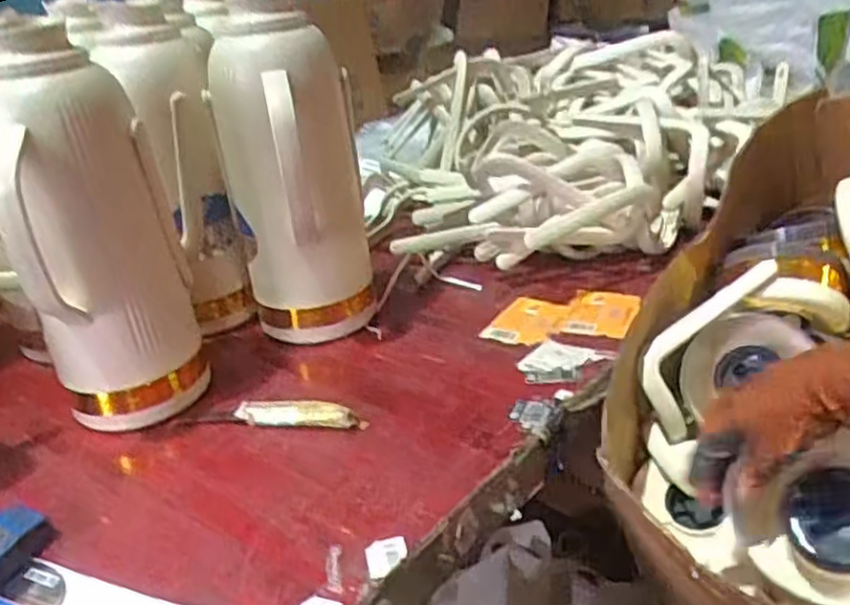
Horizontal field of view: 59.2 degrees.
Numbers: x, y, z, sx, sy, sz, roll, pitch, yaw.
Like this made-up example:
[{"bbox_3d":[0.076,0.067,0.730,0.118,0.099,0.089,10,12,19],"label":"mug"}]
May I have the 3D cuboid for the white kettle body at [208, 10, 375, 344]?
[{"bbox_3d":[-0.130,-0.118,0.763,0.133,0.320,0.129,-11,28,-8],"label":"white kettle body"}]

